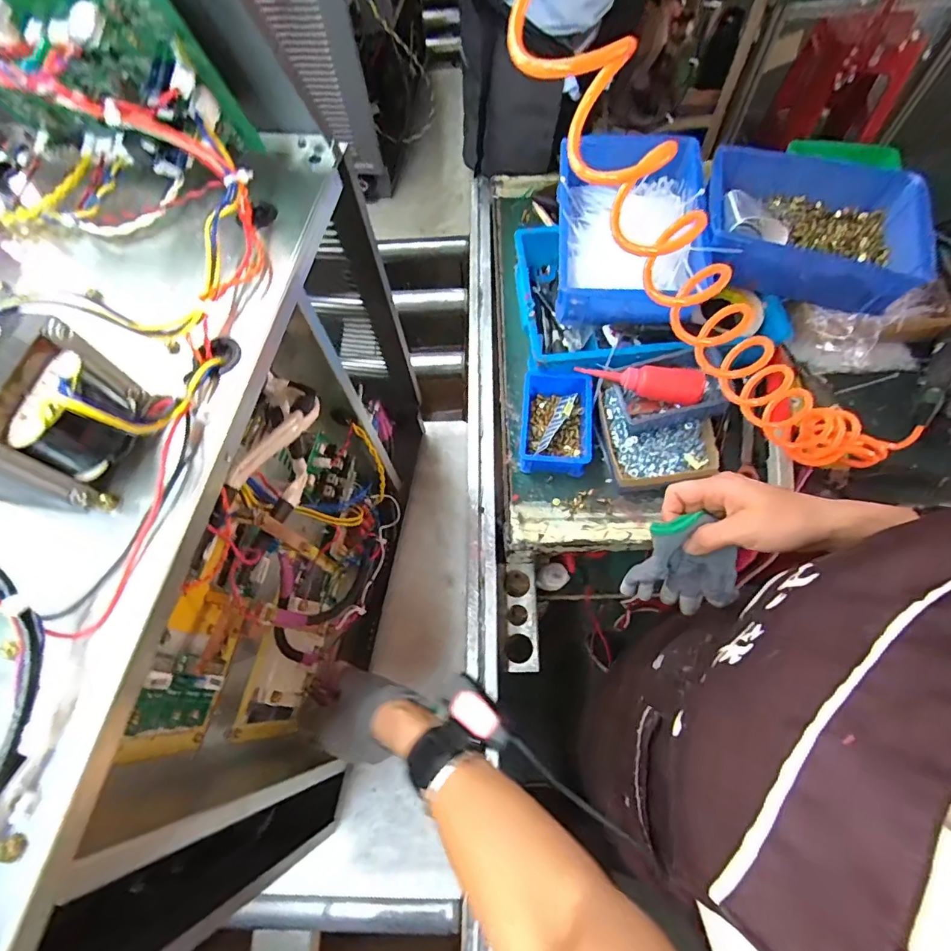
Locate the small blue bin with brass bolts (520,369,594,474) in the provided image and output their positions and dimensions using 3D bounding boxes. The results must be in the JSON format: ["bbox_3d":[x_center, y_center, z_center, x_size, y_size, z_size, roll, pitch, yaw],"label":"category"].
[{"bbox_3d":[0.116,-0.076,0.697,0.102,0.054,0.155,4,66,5],"label":"small blue bin with brass bolts"}]

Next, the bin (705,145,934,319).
[{"bbox_3d":[0.482,-0.360,0.693,0.295,0.093,0.216,14,67,10],"label":"bin"}]

